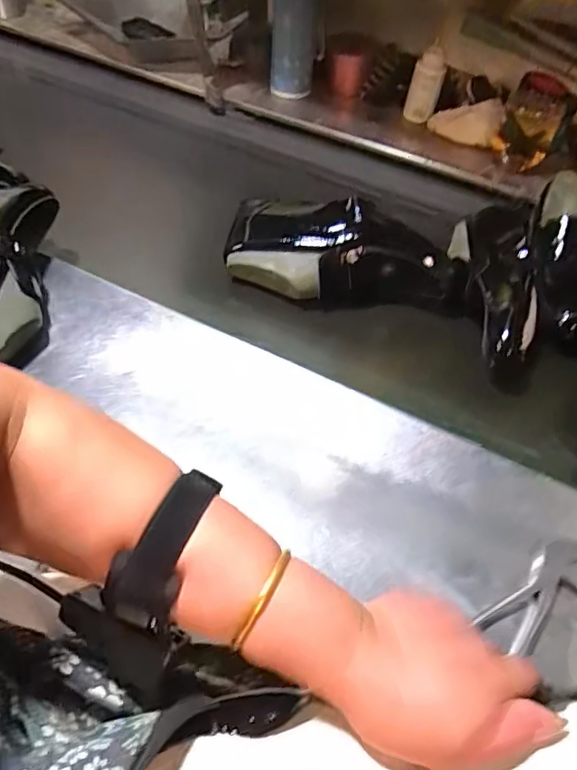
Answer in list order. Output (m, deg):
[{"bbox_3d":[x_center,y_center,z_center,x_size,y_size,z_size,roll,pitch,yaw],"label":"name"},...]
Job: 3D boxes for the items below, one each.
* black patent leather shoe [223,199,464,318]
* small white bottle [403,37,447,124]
[{"bbox_3d":[0.072,-0.166,0.711,0.288,0.085,0.115,6,53,1],"label":"black patent leather shoe"},{"bbox_3d":[0.227,-0.498,0.953,0.052,0.107,0.043,17,54,9],"label":"small white bottle"}]

